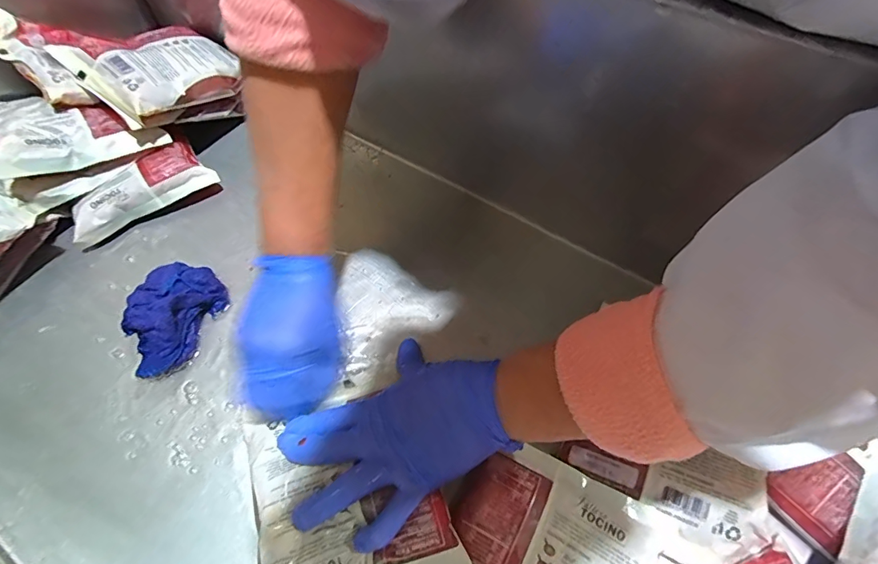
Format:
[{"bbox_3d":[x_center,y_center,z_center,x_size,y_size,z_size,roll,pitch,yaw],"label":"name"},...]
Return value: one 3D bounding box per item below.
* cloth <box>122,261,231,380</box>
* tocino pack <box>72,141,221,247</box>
[{"bbox_3d":[-0.240,0.029,0.391,0.060,0.045,0.104,19,62,12],"label":"cloth"},{"bbox_3d":[-0.309,-0.089,0.463,0.139,0.042,0.052,-40,67,-19],"label":"tocino pack"}]

